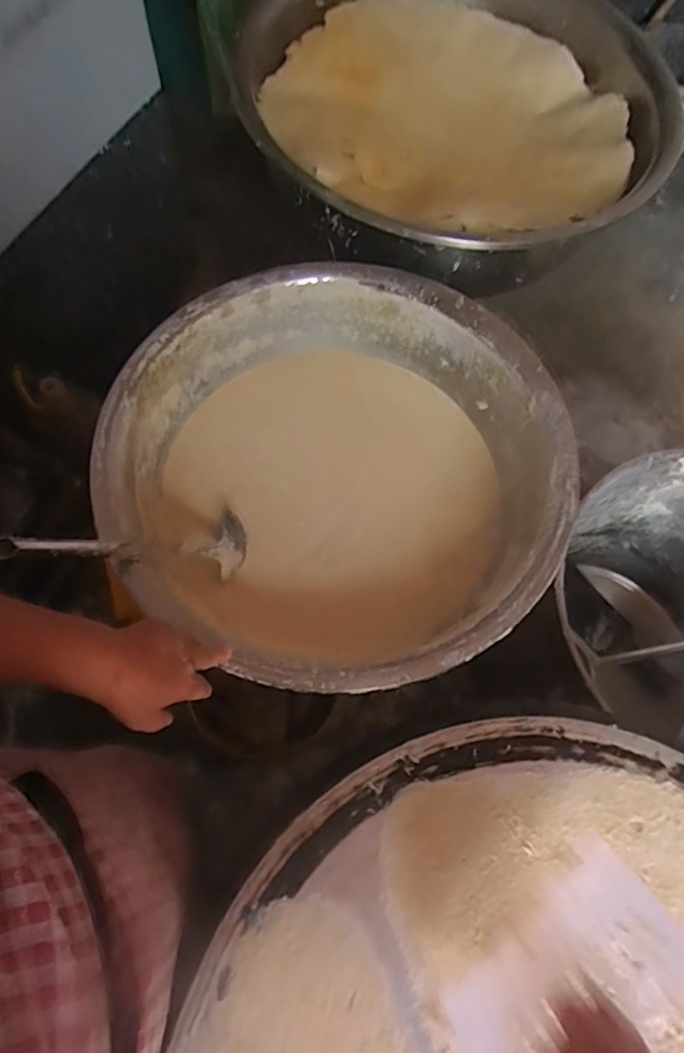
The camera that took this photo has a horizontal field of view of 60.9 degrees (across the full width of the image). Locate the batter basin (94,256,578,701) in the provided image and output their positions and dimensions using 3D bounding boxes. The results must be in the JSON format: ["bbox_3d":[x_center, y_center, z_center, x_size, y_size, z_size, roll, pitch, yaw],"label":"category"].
[{"bbox_3d":[-0.004,-0.053,0.781,0.522,0.247,0.524,1,67,-3],"label":"batter basin"}]

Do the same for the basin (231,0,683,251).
[{"bbox_3d":[0.181,-0.638,0.880,0.638,0.155,0.613,1,67,-3],"label":"basin"}]

